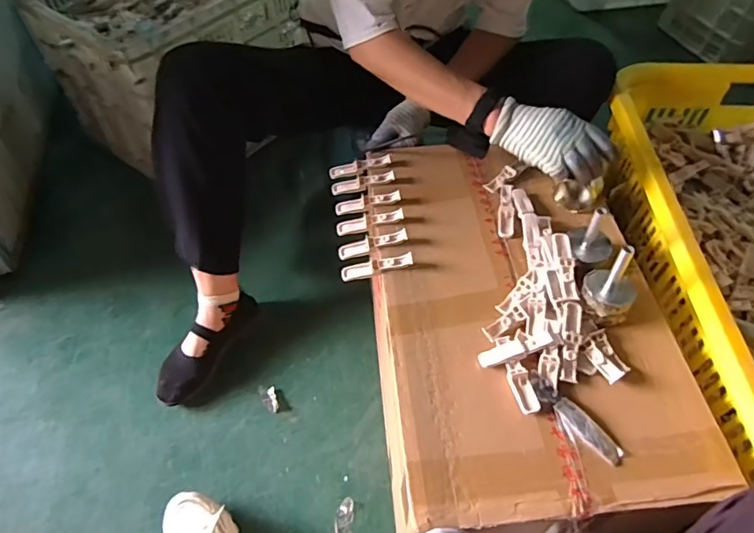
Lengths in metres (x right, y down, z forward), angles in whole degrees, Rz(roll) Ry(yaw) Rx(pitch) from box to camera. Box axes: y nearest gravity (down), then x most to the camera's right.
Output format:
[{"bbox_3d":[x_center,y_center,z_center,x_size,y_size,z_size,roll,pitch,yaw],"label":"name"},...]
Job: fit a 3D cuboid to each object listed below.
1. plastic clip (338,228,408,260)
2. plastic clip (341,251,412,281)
[{"bbox_3d":[-0.006,-0.031,0.729,0.098,0.011,0.022,-17,54,5],"label":"plastic clip"},{"bbox_3d":[-0.001,0.000,0.706,0.099,0.016,0.026,-15,53,10],"label":"plastic clip"}]

